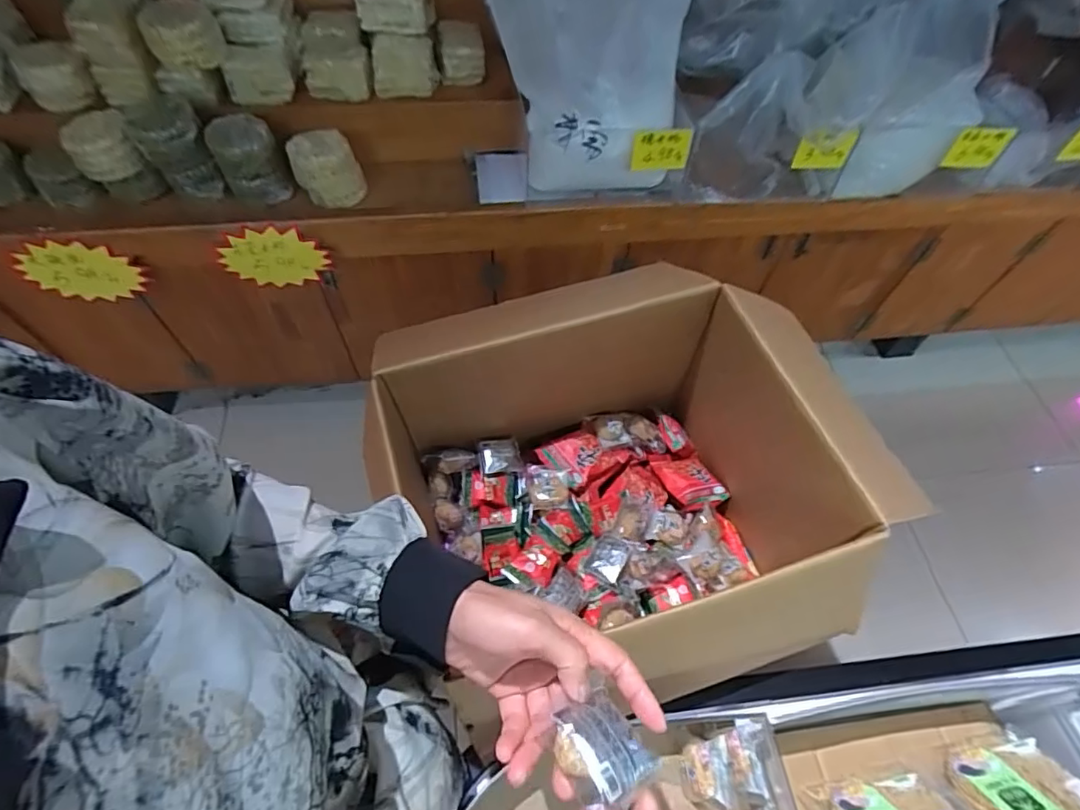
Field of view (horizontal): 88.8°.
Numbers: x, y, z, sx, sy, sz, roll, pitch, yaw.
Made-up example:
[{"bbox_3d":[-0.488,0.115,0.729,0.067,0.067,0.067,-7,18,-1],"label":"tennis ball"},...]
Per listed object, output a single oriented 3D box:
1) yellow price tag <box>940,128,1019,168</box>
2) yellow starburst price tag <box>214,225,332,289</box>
[{"bbox_3d":[0.818,-0.477,1.029,0.105,0.080,0.007,1,59,-2],"label":"yellow price tag"},{"bbox_3d":[-0.517,-0.285,1.079,0.193,0.147,0.010,-6,62,-3],"label":"yellow starburst price tag"}]

